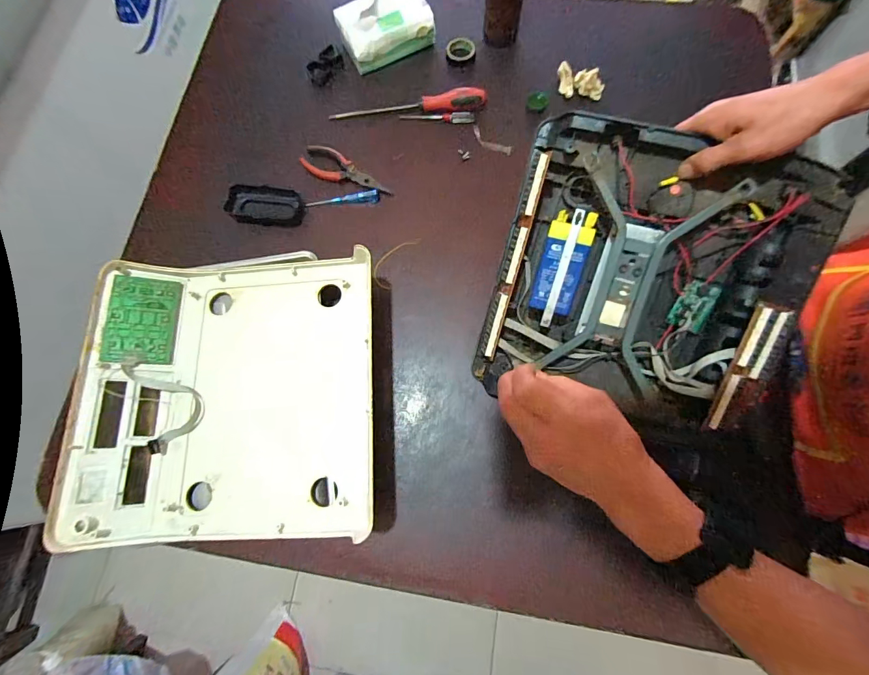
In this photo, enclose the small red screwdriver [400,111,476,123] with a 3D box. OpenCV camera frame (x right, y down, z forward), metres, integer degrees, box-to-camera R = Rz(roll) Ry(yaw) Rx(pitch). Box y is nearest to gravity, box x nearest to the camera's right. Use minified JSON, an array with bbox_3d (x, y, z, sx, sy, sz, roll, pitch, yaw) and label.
[{"bbox_3d":[0.005,-0.354,0.631,0.118,0.013,0.011,1,75,2],"label":"small red screwdriver"}]

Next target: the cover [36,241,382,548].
[{"bbox_3d":[-0.246,0.061,0.480,0.354,0.056,0.348,-3,75,1],"label":"cover"}]

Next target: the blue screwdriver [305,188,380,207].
[{"bbox_3d":[-0.141,-0.211,0.598,0.113,0.016,0.015,-7,75,0],"label":"blue screwdriver"}]

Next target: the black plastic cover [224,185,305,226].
[{"bbox_3d":[-0.258,-0.201,0.600,0.111,0.026,0.055,2,75,3],"label":"black plastic cover"}]

